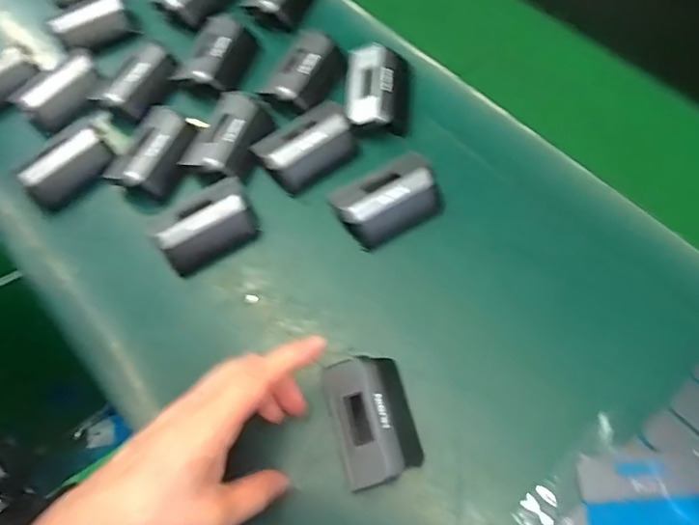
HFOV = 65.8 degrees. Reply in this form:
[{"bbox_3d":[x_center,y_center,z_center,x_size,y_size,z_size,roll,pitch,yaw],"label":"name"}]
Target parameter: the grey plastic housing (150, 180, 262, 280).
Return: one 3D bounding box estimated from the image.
[{"bbox_3d":[-0.103,-0.027,0.393,0.070,0.035,0.040,-31,67,-11],"label":"grey plastic housing"}]

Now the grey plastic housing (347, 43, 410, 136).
[{"bbox_3d":[0.023,-0.136,0.426,0.048,0.025,0.071,2,65,4],"label":"grey plastic housing"}]

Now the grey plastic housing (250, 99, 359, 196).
[{"bbox_3d":[-0.032,-0.089,0.418,0.074,0.025,0.045,-36,68,-13],"label":"grey plastic housing"}]

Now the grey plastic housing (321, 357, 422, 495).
[{"bbox_3d":[0.014,0.096,0.329,0.045,0.030,0.071,-15,65,-4],"label":"grey plastic housing"}]

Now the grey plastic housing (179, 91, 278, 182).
[{"bbox_3d":[-0.091,-0.096,0.423,0.046,0.028,0.076,25,69,14],"label":"grey plastic housing"}]

